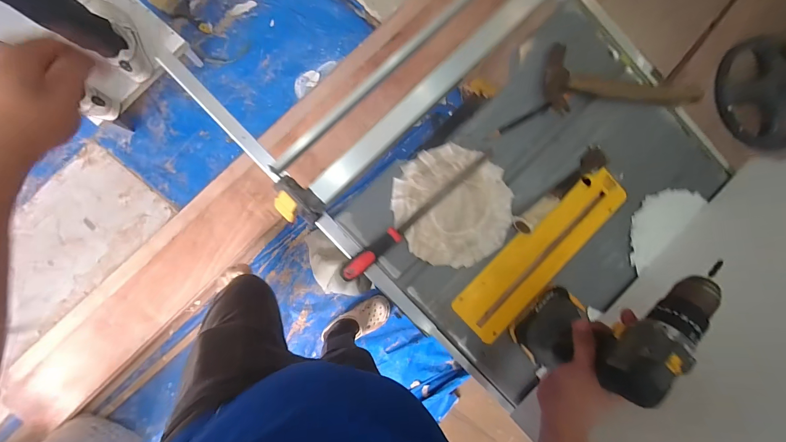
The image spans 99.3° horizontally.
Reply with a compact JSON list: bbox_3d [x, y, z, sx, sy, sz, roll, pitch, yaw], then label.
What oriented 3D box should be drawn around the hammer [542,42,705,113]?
[{"bbox_3d":[0.398,-0.247,0.580,0.289,0.026,0.113,-4,90,-9],"label":"hammer"}]

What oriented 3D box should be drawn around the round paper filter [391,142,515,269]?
[{"bbox_3d":[0.100,-0.025,0.534,0.187,0.014,0.188,0,90,-9],"label":"round paper filter"}]

